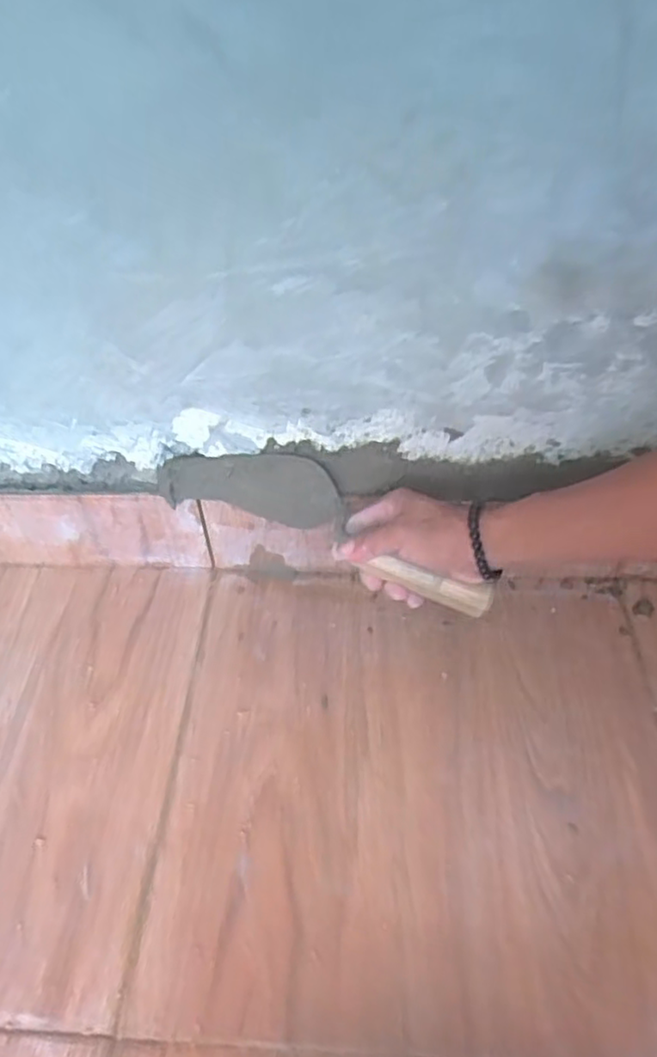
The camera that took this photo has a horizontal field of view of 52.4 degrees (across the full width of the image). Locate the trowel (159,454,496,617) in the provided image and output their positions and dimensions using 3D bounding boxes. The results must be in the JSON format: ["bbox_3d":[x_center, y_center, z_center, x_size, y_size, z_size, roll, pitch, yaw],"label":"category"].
[{"bbox_3d":[-0.003,-0.003,0.569,0.294,0.079,0.055,25,51,12],"label":"trowel"}]

